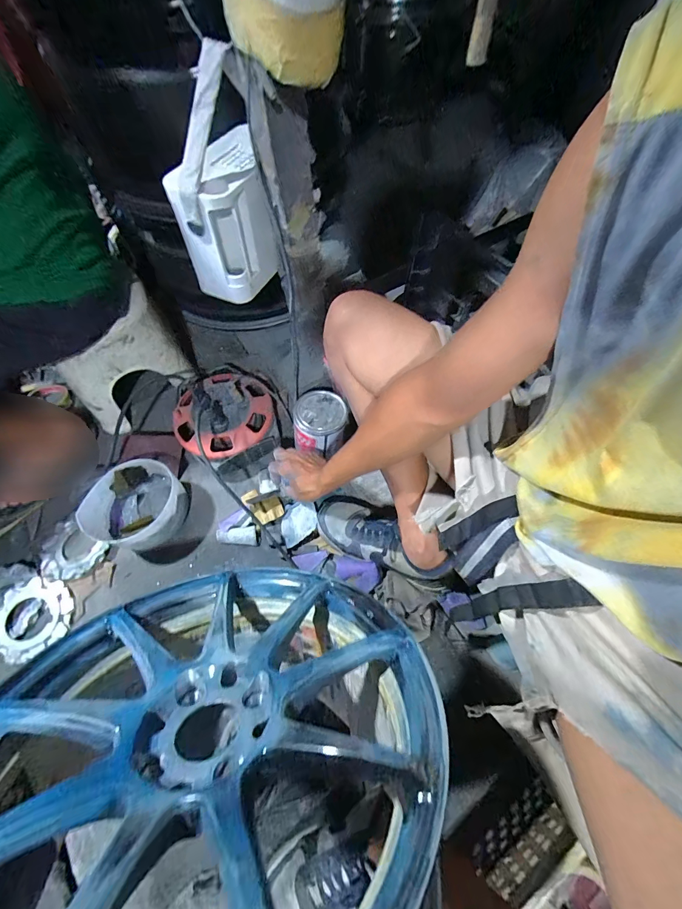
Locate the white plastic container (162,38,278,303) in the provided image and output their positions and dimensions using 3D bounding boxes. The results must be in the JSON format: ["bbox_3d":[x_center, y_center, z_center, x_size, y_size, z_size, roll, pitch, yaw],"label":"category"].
[{"bbox_3d":[-0.179,-0.382,0.510,0.128,0.251,0.166,-15,65,-6],"label":"white plastic container"}]

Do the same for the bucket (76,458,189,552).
[{"bbox_3d":[-0.376,0.095,0.684,0.143,0.091,0.152,0,64,1],"label":"bucket"}]

